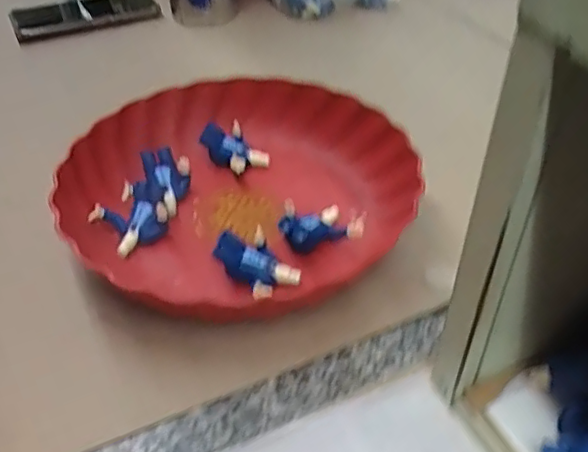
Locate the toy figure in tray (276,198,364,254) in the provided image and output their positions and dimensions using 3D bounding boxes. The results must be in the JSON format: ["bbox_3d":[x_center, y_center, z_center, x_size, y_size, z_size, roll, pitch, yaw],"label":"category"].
[{"bbox_3d":[0.017,-0.002,0.412,0.055,0.026,0.039,-14,43,-15],"label":"toy figure in tray"}]

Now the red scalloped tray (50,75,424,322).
[{"bbox_3d":[-0.038,-0.026,0.432,0.242,0.054,0.241,-16,44,-17],"label":"red scalloped tray"}]

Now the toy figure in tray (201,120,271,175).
[{"bbox_3d":[-0.049,-0.061,0.482,0.049,0.031,0.037,31,50,31],"label":"toy figure in tray"}]

